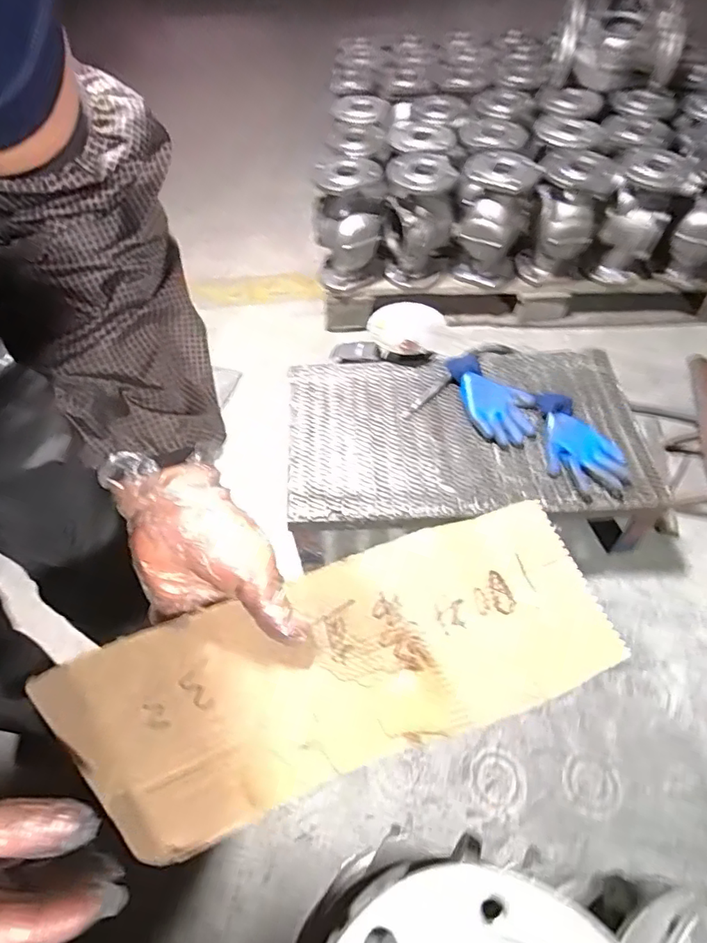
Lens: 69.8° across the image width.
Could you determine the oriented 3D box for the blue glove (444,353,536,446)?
[{"bbox_3d":[0.282,-0.152,1.018,0.123,0.037,0.224,-18,58,-10],"label":"blue glove"}]

